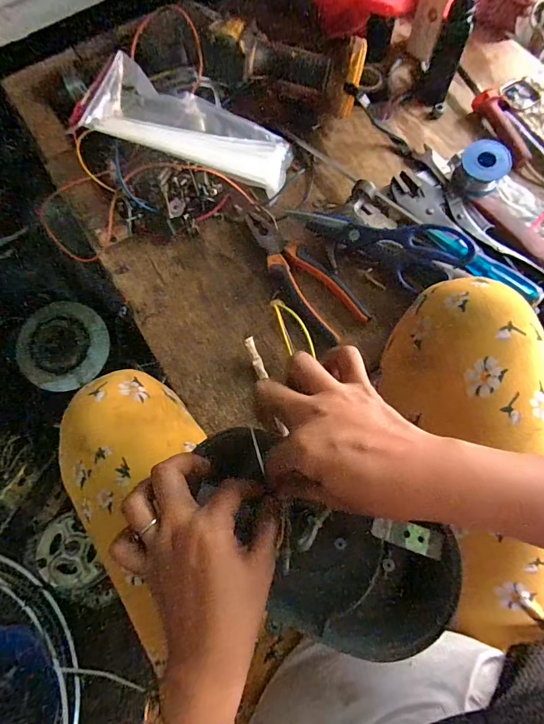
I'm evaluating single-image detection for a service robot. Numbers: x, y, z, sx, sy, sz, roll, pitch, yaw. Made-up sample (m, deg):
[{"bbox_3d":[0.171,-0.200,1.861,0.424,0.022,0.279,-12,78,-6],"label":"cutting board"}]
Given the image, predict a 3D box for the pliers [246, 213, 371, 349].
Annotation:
[{"bbox_3d":[0.032,-0.105,0.462,0.068,0.017,0.187,-30,74,-7],"label":"pliers"}]

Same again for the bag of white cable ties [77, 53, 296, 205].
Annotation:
[{"bbox_3d":[-0.087,-0.267,0.468,0.226,0.029,0.084,13,72,-17],"label":"bag of white cable ties"}]

